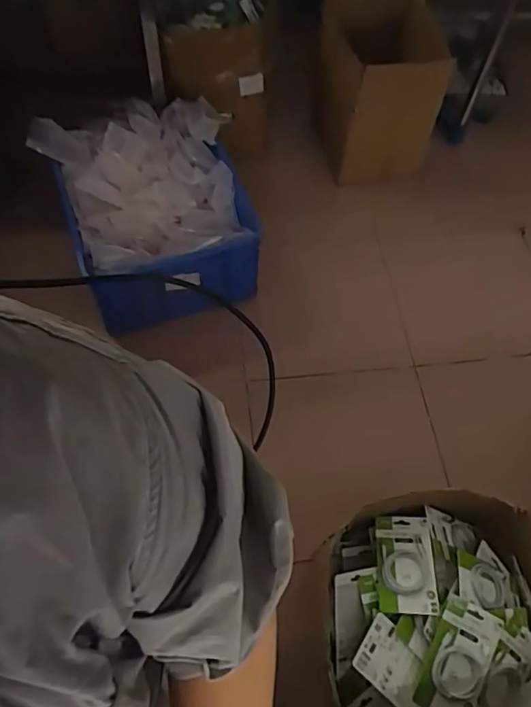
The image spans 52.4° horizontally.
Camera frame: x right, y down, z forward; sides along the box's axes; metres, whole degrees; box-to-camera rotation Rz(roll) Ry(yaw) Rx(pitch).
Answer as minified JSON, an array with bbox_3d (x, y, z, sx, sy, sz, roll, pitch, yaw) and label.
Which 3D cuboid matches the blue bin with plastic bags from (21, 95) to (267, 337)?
[{"bbox_3d":[-0.306,-0.408,1.516,0.483,0.269,0.601,-17,63,-12],"label":"blue bin with plastic bags"}]

